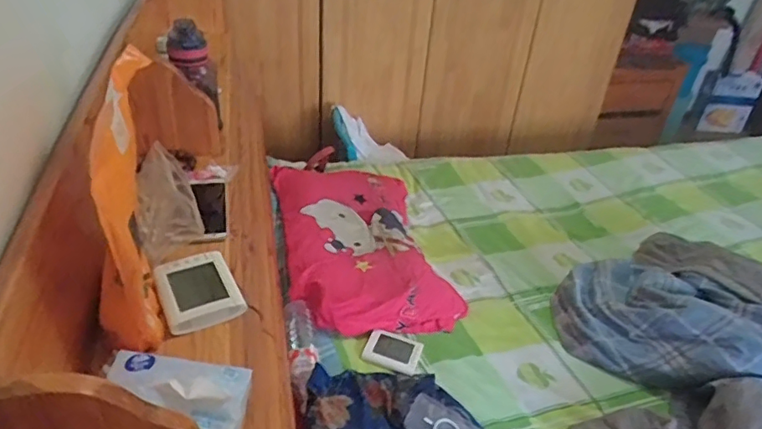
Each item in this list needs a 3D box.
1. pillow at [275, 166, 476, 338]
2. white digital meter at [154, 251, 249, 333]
[{"bbox_3d":[-0.051,0.051,1.446,0.399,0.094,0.623,-5,37,-14],"label":"pillow"},{"bbox_3d":[-0.231,0.097,0.710,0.091,0.022,0.116,-15,40,-25],"label":"white digital meter"}]

